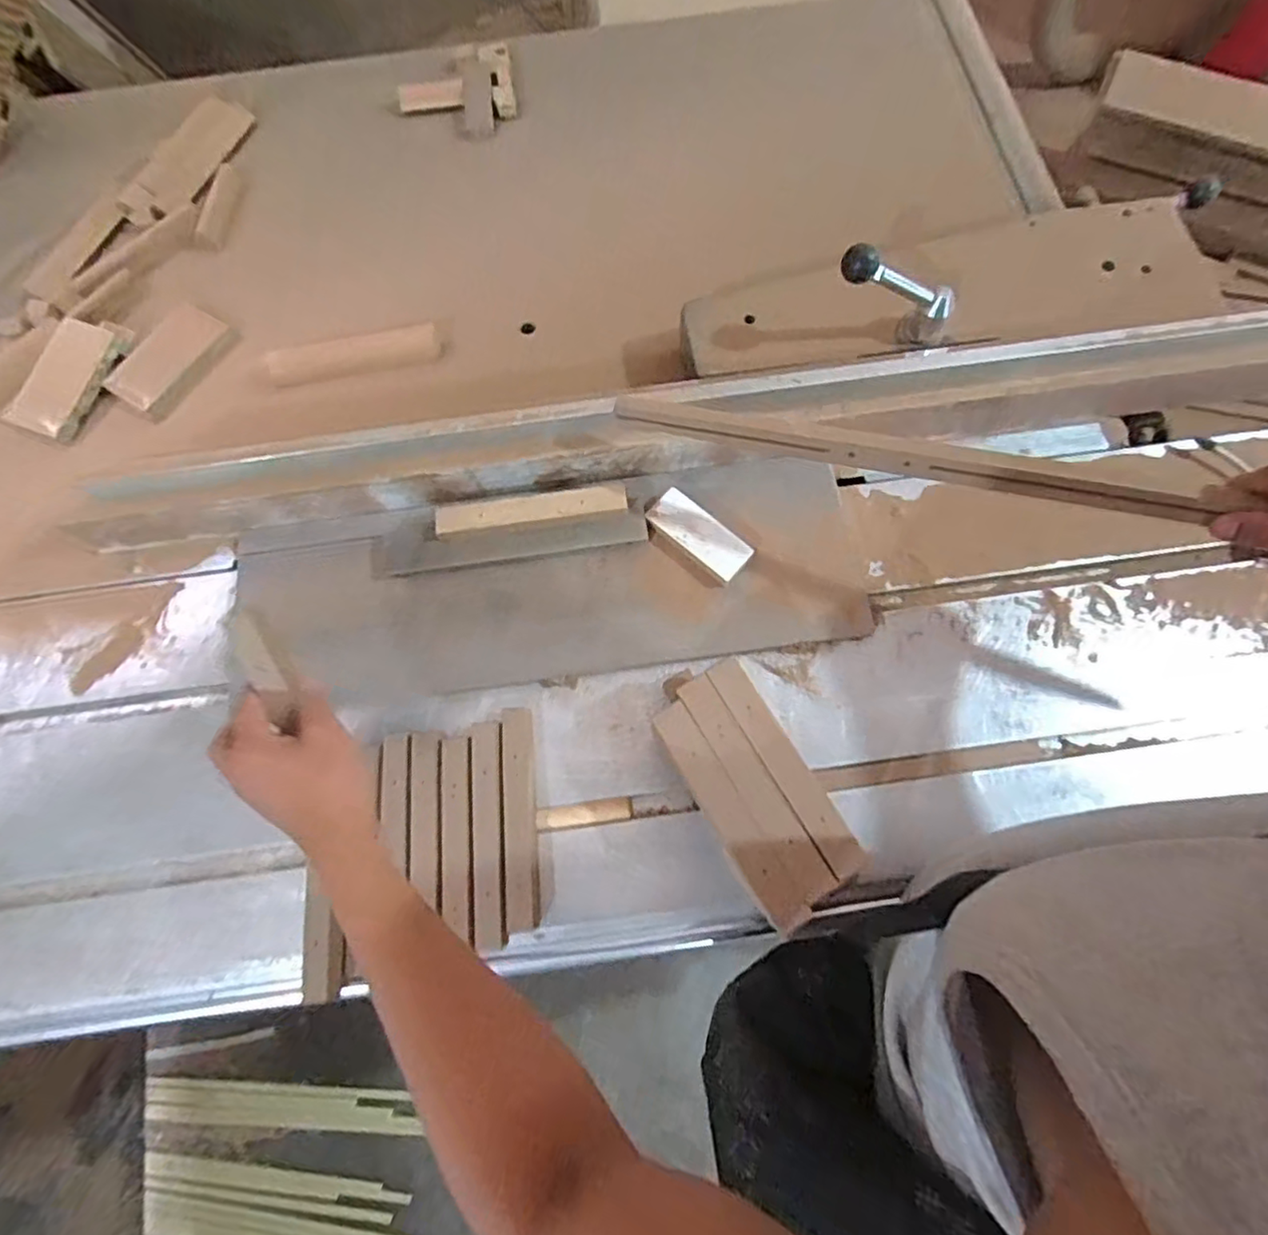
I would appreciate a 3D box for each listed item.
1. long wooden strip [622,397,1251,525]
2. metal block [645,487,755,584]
[{"bbox_3d":[0.182,-0.124,0.459,0.414,0.018,0.017,16,74,16],"label":"long wooden strip"},{"bbox_3d":[0.062,-0.076,0.582,0.100,0.021,0.043,41,78,12],"label":"metal block"}]

